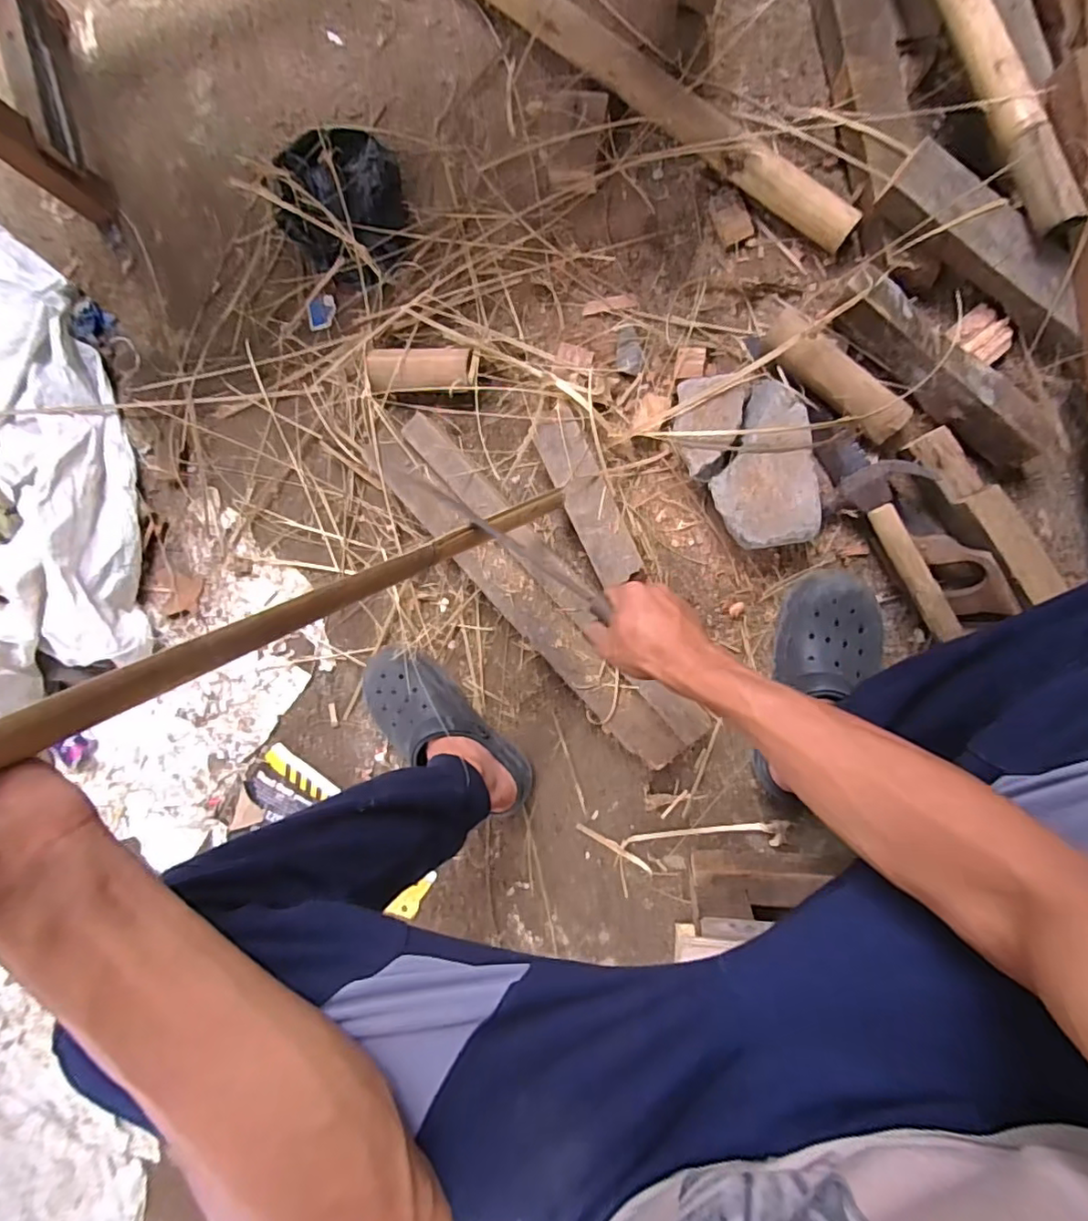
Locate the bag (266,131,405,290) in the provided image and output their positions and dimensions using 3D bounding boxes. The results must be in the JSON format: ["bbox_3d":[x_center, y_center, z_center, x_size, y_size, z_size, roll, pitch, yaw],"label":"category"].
[{"bbox_3d":[-0.265,-0.515,0.754,0.166,0.077,0.185,-5,92,9],"label":"bag"}]

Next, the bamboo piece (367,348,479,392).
[{"bbox_3d":[-0.156,-0.308,0.759,0.145,0.045,0.059,3,93,9],"label":"bamboo piece"}]

